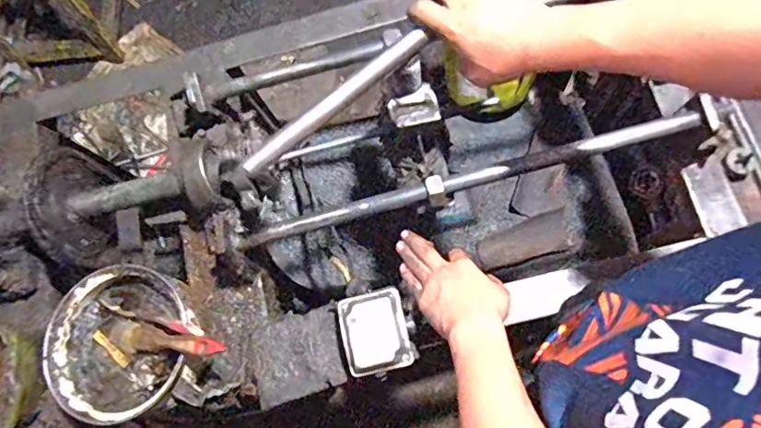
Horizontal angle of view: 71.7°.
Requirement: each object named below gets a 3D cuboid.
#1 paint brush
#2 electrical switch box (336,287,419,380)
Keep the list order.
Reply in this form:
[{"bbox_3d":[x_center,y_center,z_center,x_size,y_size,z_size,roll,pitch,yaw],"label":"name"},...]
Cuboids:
[{"bbox_3d":[-0.243,0.144,0.596,0.171,0.013,0.029,-1,76,31],"label":"paint brush"},{"bbox_3d":[-0.004,0.135,0.598,0.077,0.025,0.091,-17,75,3],"label":"electrical switch box"}]

